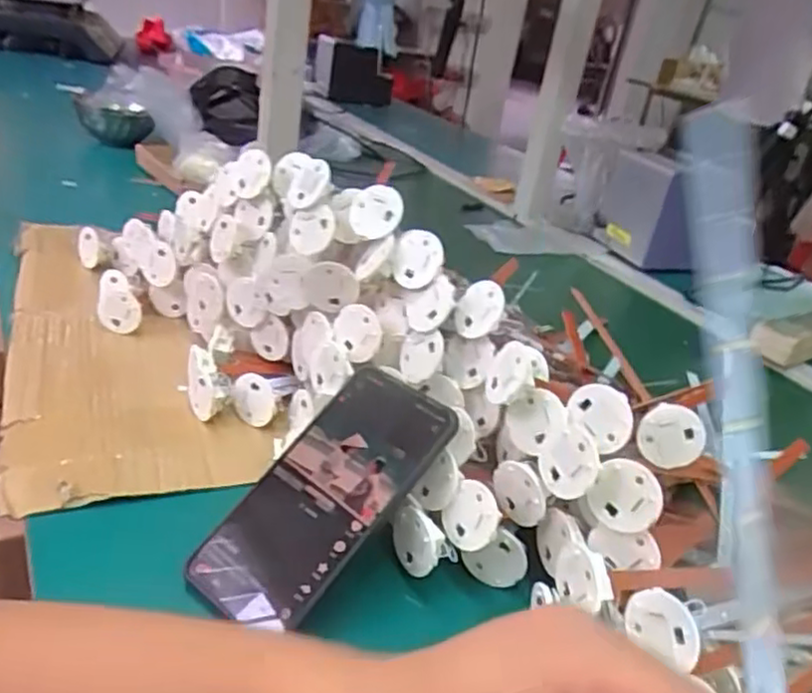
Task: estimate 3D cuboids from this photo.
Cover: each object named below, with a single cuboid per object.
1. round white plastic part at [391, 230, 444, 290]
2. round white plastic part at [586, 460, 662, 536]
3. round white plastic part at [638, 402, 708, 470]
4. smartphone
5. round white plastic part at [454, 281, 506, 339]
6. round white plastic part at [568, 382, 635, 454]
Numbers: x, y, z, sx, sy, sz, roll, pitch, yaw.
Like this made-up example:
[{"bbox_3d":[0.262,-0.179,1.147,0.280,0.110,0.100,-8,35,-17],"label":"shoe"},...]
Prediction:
[{"bbox_3d":[0.006,-0.058,0.462,0.038,0.038,0.009,25,13,37],"label":"round white plastic part"},{"bbox_3d":[0.119,0.080,0.368,0.033,0.037,0.009,25,15,26],"label":"round white plastic part"},{"bbox_3d":[0.161,0.055,0.422,0.039,0.039,0.005,-1,12,8],"label":"round white plastic part"},{"bbox_3d":[-0.045,0.083,0.397,0.080,0.011,0.161,29,65,34],"label":"smartphone"},{"bbox_3d":[0.048,-0.024,0.448,0.004,0.040,0.033,12,34,-46],"label":"round white plastic part"},{"bbox_3d":[0.108,0.038,0.383,0.008,0.032,0.036,-5,46,-51],"label":"round white plastic part"}]

